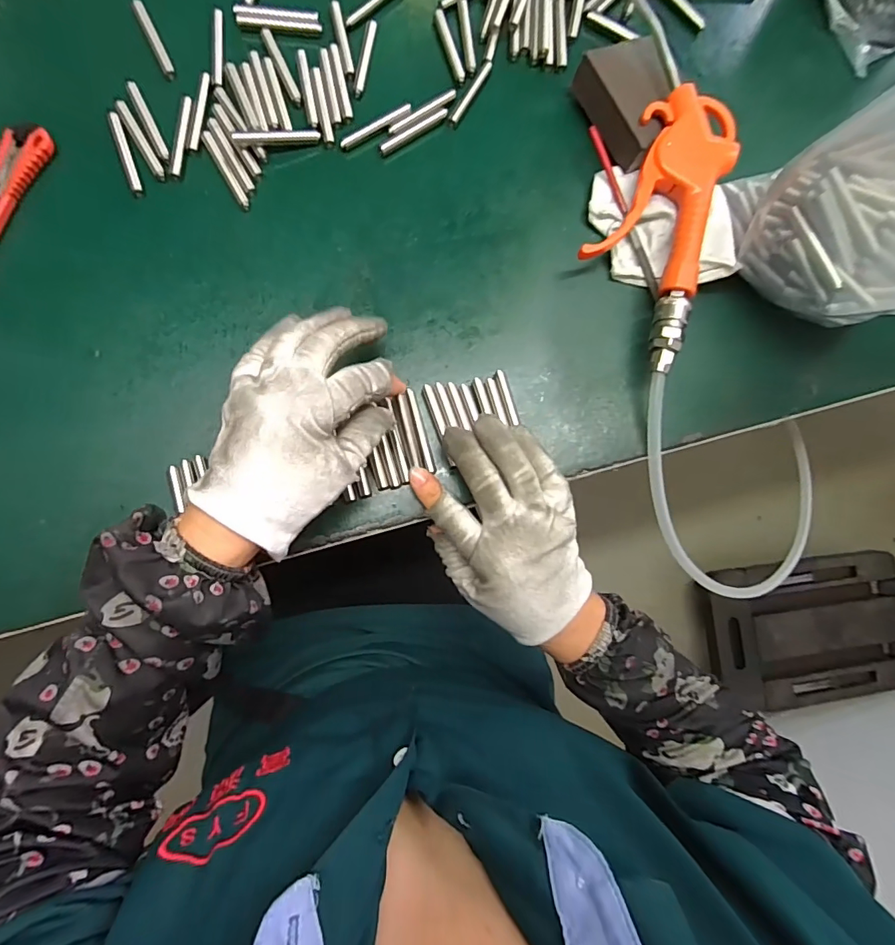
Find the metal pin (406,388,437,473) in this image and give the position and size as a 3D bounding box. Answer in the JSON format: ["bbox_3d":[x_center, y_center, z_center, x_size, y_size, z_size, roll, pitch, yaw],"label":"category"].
[{"bbox_3d":[-0.019,-0.028,0.311,0.008,0.008,0.057,-14,81,-7],"label":"metal pin"}]

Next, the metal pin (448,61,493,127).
[{"bbox_3d":[0.017,-0.280,0.343,0.007,0.004,0.059,30,82,-2],"label":"metal pin"}]

